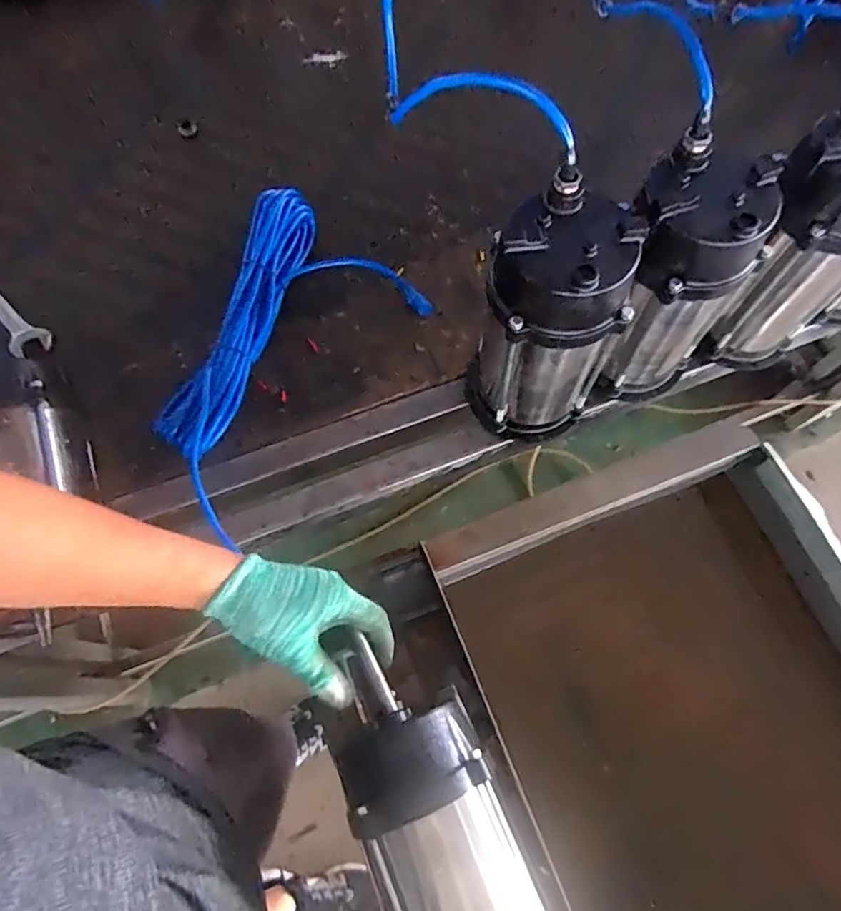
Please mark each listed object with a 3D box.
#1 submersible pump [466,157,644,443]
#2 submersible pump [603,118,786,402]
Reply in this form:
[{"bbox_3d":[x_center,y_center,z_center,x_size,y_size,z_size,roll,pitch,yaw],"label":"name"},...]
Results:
[{"bbox_3d":[0.123,-0.121,0.570,0.123,0.256,0.112,3,68,0],"label":"submersible pump"},{"bbox_3d":[0.248,-0.163,0.580,0.120,0.253,0.107,33,71,11],"label":"submersible pump"}]

